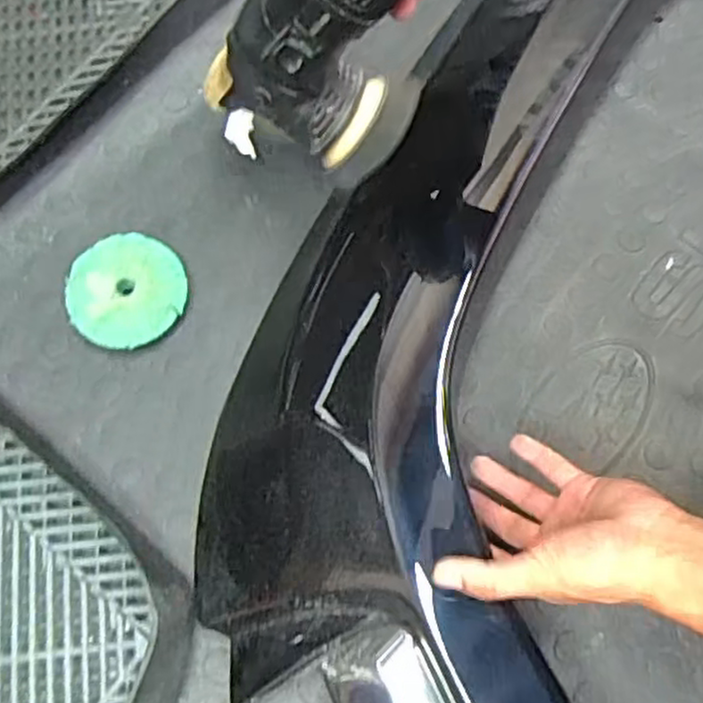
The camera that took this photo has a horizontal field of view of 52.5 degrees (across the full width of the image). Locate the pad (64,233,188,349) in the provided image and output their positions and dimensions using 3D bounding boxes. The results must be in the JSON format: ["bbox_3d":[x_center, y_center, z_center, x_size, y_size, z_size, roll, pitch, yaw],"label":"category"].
[{"bbox_3d":[-0.185,-0.049,0.591,0.094,0.020,0.094,-1,74,0],"label":"pad"}]

